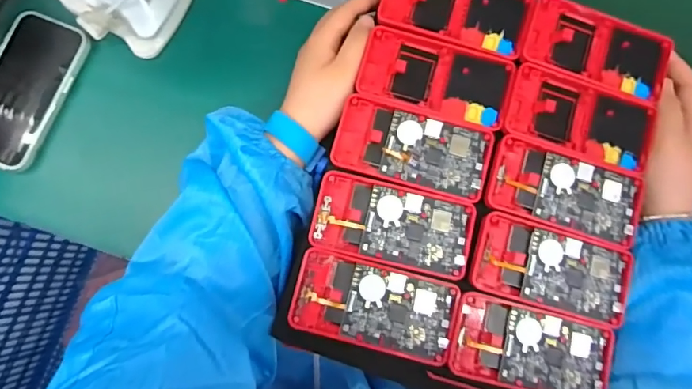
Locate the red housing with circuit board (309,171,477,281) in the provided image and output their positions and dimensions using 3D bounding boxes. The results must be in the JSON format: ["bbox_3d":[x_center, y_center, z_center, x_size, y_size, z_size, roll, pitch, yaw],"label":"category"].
[{"bbox_3d":[0.037,0.024,0.353,0.120,0.010,0.060,14,84,4],"label":"red housing with circuit board"}]

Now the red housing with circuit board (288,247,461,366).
[{"bbox_3d":[0.022,0.084,0.344,0.121,0.010,0.062,14,84,4],"label":"red housing with circuit board"}]

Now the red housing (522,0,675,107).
[{"bbox_3d":[0.209,-0.123,0.378,0.117,0.022,0.066,18,84,4],"label":"red housing"}]

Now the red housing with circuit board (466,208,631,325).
[{"bbox_3d":[0.160,0.058,0.354,0.119,0.016,0.061,15,84,4],"label":"red housing with circuit board"}]

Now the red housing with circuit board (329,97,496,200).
[{"bbox_3d":[0.054,-0.037,0.362,0.119,0.008,0.059,16,84,4],"label":"red housing with circuit board"}]

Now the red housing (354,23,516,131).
[{"bbox_3d":[0.075,-0.095,0.374,0.117,0.018,0.061,16,84,4],"label":"red housing"}]

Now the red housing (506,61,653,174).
[{"bbox_3d":[0.190,-0.062,0.373,0.116,0.026,0.061,17,84,4],"label":"red housing"}]

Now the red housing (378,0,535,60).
[{"bbox_3d":[0.092,-0.156,0.380,0.119,0.013,0.063,17,84,4],"label":"red housing"}]

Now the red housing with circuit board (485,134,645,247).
[{"bbox_3d":[0.173,-0.004,0.359,0.119,0.019,0.060,15,84,4],"label":"red housing with circuit board"}]

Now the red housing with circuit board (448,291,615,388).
[{"bbox_3d":[0.141,0.118,0.344,0.121,0.019,0.062,15,84,4],"label":"red housing with circuit board"}]

